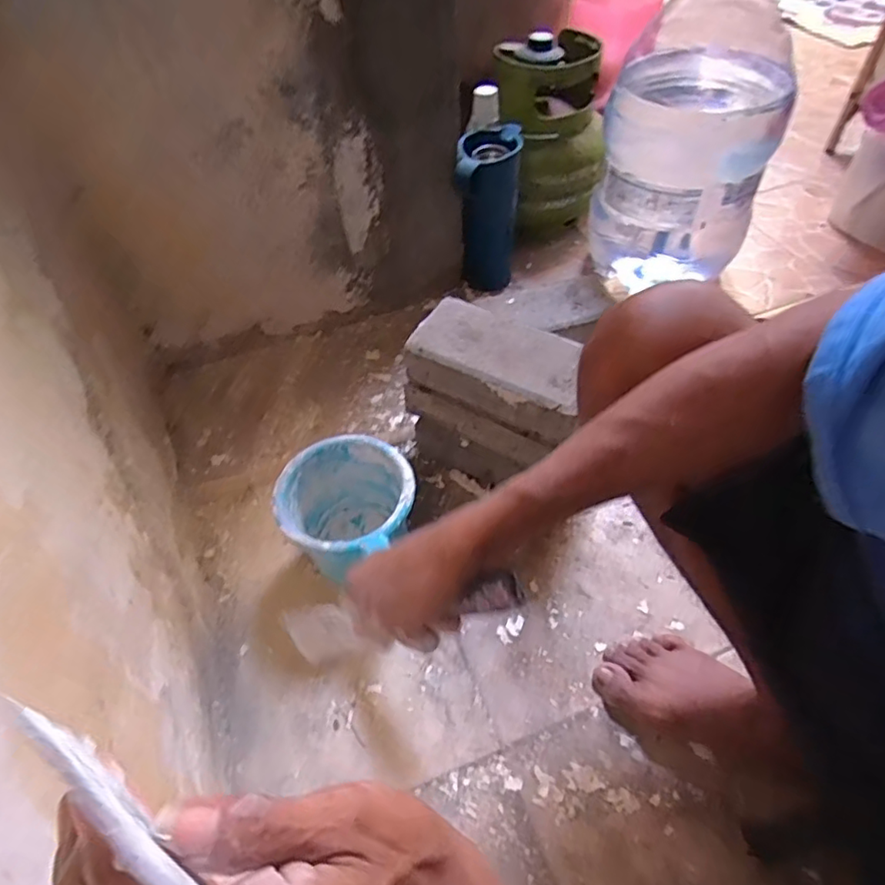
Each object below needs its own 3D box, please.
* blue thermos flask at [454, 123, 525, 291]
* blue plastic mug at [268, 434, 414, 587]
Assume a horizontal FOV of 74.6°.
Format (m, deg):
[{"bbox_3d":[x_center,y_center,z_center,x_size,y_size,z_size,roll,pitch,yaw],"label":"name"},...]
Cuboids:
[{"bbox_3d":[0.078,-0.370,0.954,0.087,0.247,0.091,10,52,11],"label":"blue thermos flask"},{"bbox_3d":[-0.102,0.087,0.658,0.142,0.123,0.135,-2,51,2],"label":"blue plastic mug"}]

